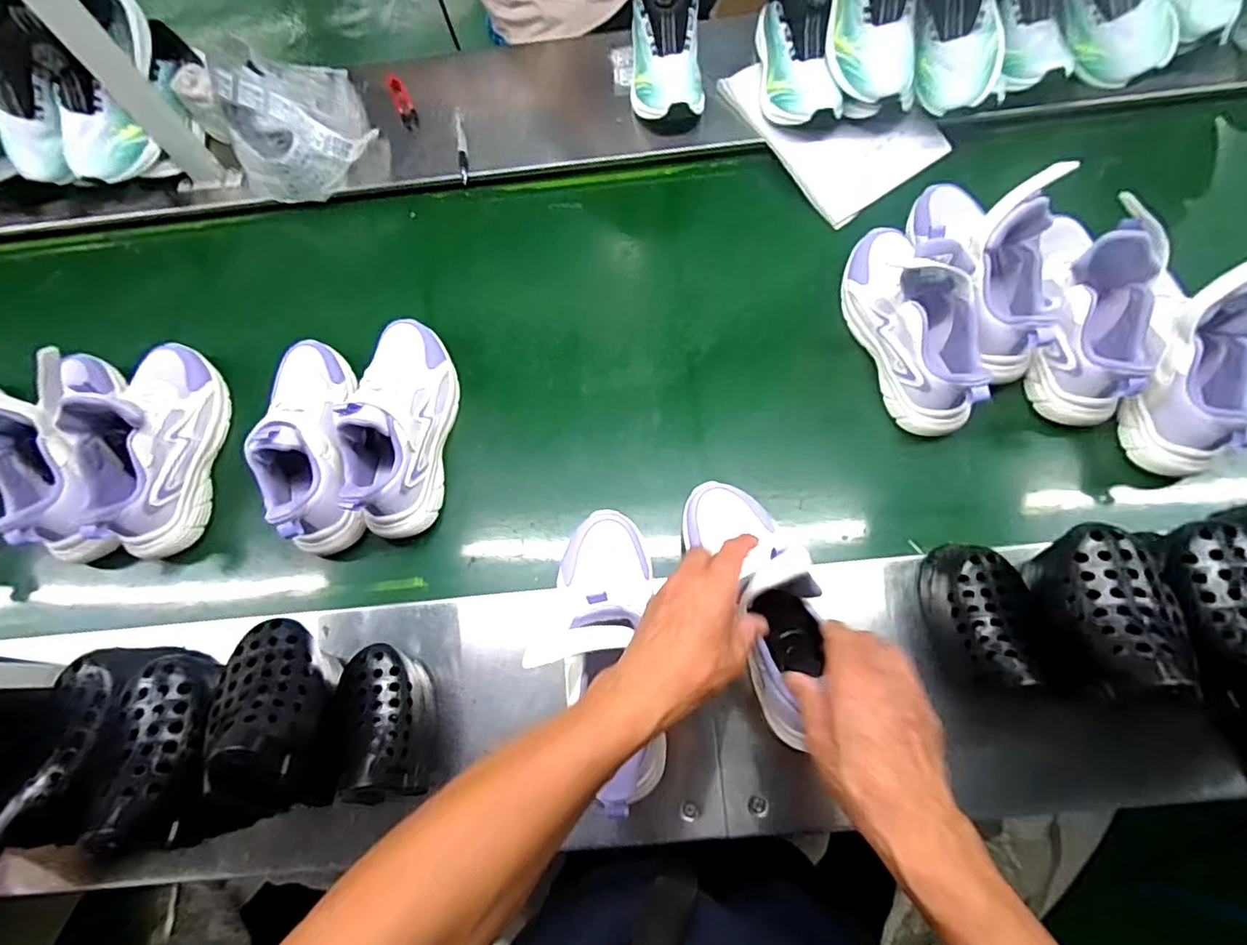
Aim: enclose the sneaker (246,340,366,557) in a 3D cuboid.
[{"bbox_3d":[-0.344,-0.042,0.639,0.094,0.110,0.239,-14,71,-2],"label":"sneaker"}]

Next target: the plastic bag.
[{"bbox_3d":[-0.455,-0.478,0.787,0.200,0.115,0.200,-30,72,-7],"label":"plastic bag"}]

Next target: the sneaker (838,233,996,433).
[{"bbox_3d":[0.318,-0.173,0.634,0.082,0.122,0.247,-15,71,-3],"label":"sneaker"}]

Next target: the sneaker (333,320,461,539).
[{"bbox_3d":[-0.246,-0.062,0.644,0.093,0.117,0.249,-4,71,1],"label":"sneaker"}]

